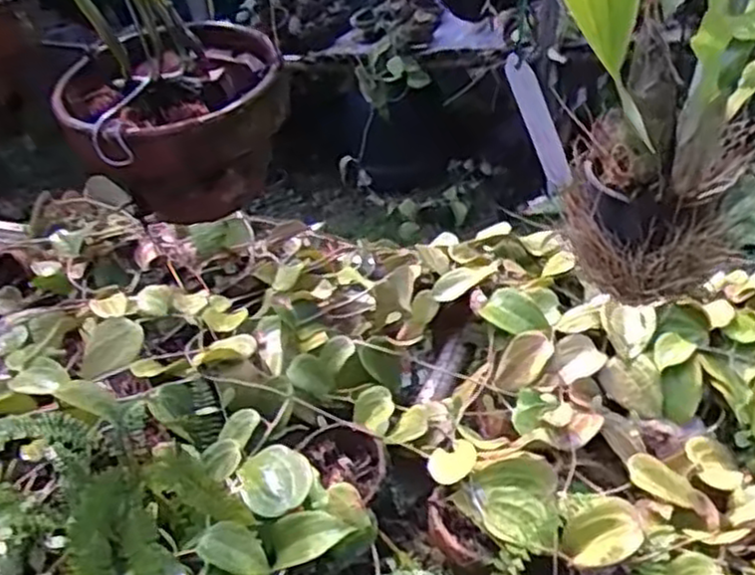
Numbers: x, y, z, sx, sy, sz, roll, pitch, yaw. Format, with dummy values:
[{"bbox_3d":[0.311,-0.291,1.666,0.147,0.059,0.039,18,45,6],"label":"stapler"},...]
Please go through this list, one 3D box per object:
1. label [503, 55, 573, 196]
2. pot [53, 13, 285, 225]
[{"bbox_3d":[0.096,-0.091,0.447,0.008,0.107,0.015,25,74,37],"label":"label"},{"bbox_3d":[-0.133,-0.110,0.521,0.138,0.105,0.130,-10,35,-5],"label":"pot"}]

